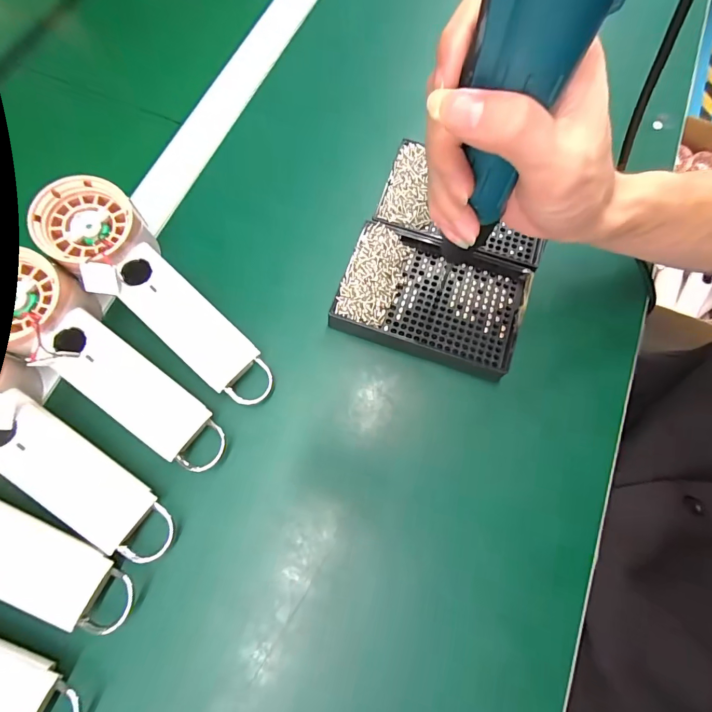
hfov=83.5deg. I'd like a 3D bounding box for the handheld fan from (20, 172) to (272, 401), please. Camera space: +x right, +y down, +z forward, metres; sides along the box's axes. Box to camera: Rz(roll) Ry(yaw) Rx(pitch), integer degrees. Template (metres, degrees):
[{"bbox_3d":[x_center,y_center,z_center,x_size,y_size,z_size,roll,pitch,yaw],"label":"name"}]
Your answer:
[{"bbox_3d":[-0.135,-0.044,0.282,0.193,0.029,0.061,44,76,-4],"label":"handheld fan"}]

